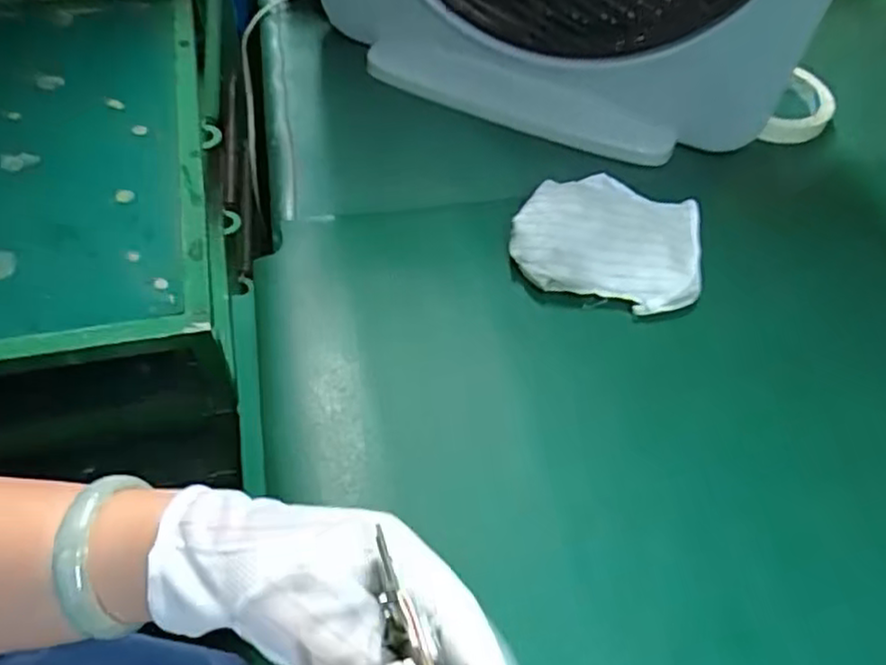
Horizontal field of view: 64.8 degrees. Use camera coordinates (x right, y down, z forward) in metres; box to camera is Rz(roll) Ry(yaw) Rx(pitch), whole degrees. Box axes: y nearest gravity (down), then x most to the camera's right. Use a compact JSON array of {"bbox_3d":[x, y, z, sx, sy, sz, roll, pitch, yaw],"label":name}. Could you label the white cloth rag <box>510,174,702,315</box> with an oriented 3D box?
[{"bbox_3d":[0.110,-0.063,0.466,0.122,0.031,0.095,11,54,4],"label":"white cloth rag"}]

